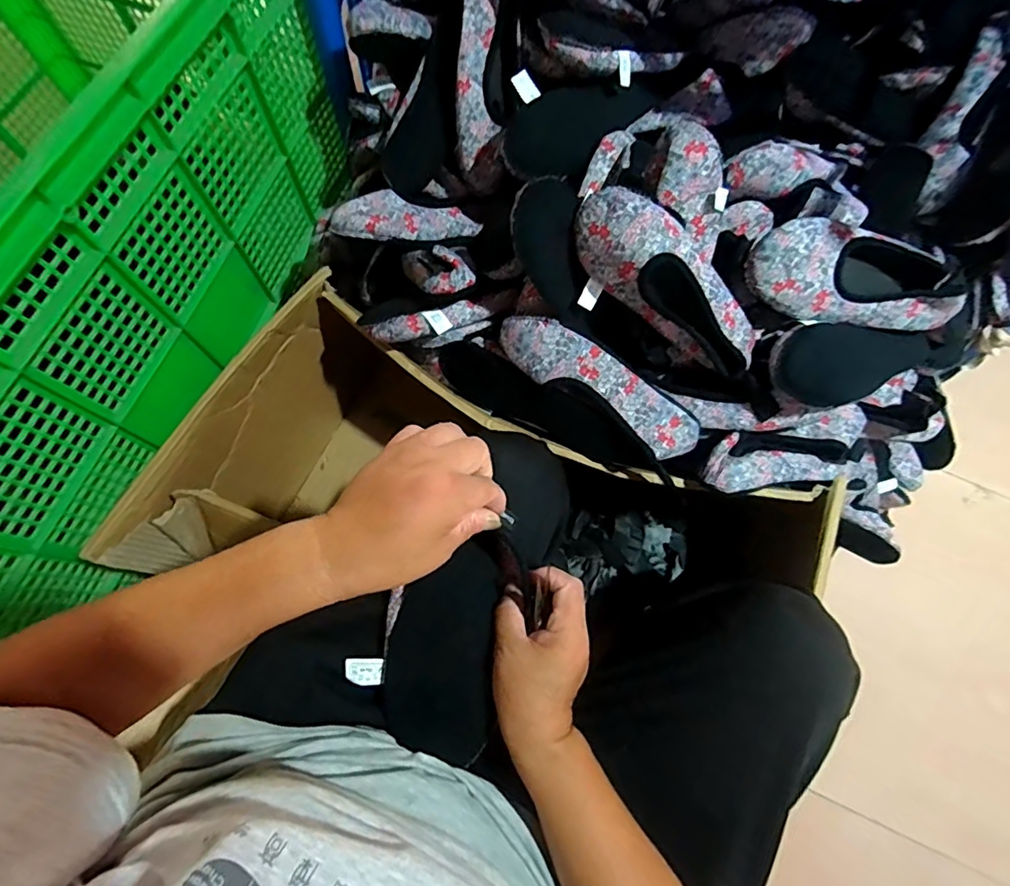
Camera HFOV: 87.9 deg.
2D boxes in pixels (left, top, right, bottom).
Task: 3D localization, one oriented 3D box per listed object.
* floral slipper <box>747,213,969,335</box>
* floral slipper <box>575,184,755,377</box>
[{"bbox_3d":[0.397,-0.189,0.595,0.254,0.060,0.107,4,108,-4],"label":"floral slipper"},{"bbox_3d":[0.178,-0.168,0.560,0.249,0.063,0.078,36,72,-18],"label":"floral slipper"}]

